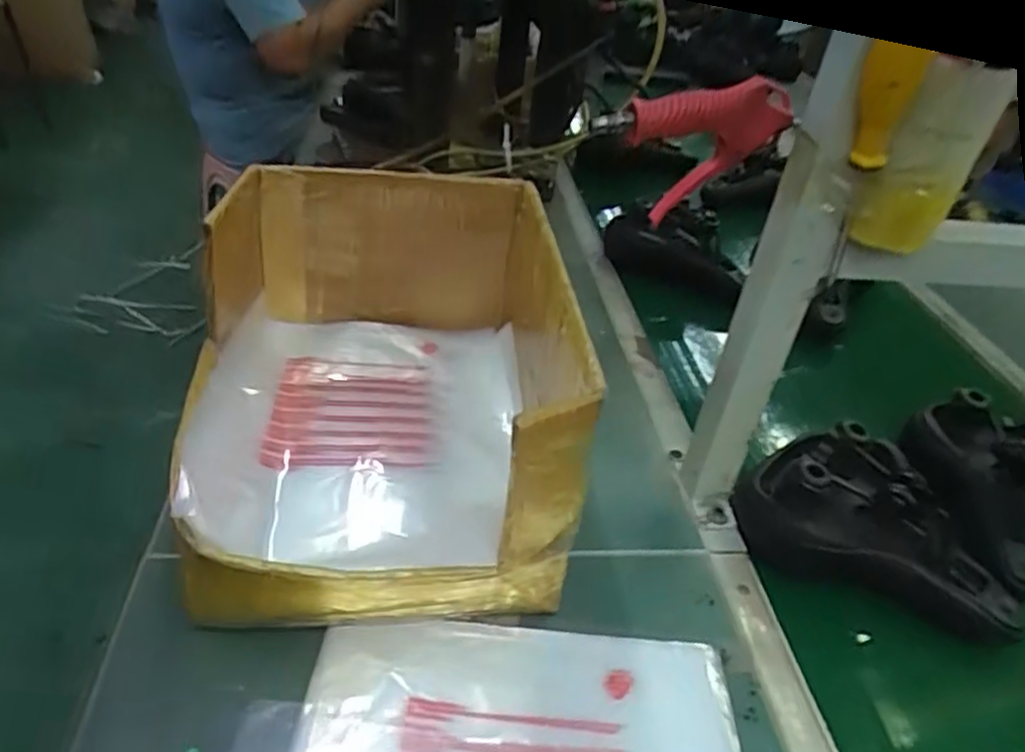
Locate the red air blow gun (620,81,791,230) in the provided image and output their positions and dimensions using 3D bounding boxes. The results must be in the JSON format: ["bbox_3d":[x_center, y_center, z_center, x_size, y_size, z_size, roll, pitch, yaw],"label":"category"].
[{"bbox_3d":[0.135,-0.162,0.531,0.120,0.105,0.034,-2,36,-15],"label":"red air blow gun"}]

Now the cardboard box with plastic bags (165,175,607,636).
[{"bbox_3d":[-0.128,-0.009,0.693,0.324,0.245,0.447,0,36,-7],"label":"cardboard box with plastic bags"}]

